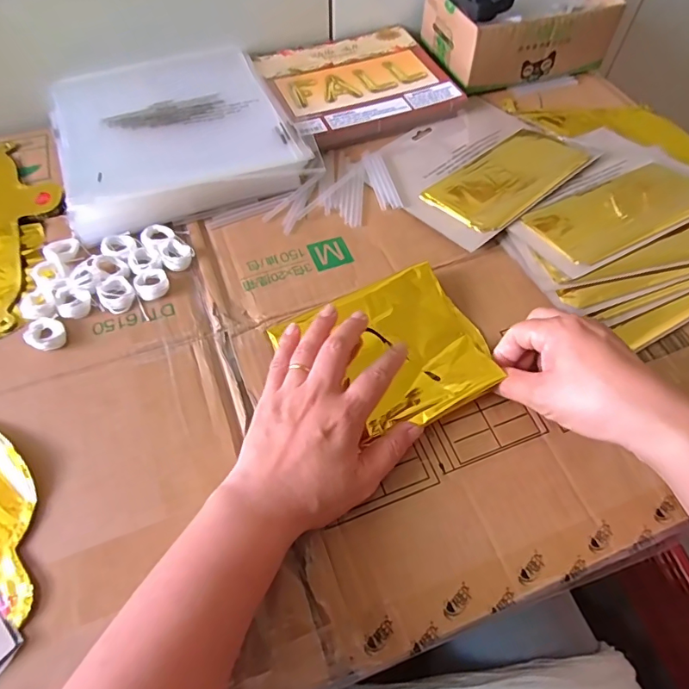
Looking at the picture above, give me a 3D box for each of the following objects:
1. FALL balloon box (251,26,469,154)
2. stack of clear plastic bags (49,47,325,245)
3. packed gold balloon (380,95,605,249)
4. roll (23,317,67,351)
[{"bbox_3d":[0.015,-0.293,0.541,0.192,0.021,0.172,-19,61,-12],"label":"FALL balloon box"},{"bbox_3d":[-0.168,-0.213,0.483,0.218,0.032,0.224,-20,61,-13],"label":"stack of clear plastic bags"},{"bbox_3d":[0.133,-0.184,0.480,0.192,0.020,0.161,-33,65,-19],"label":"packed gold balloon"},{"bbox_3d":[-0.230,-0.009,0.372,0.026,0.010,0.030,-31,64,-18],"label":"roll"}]

